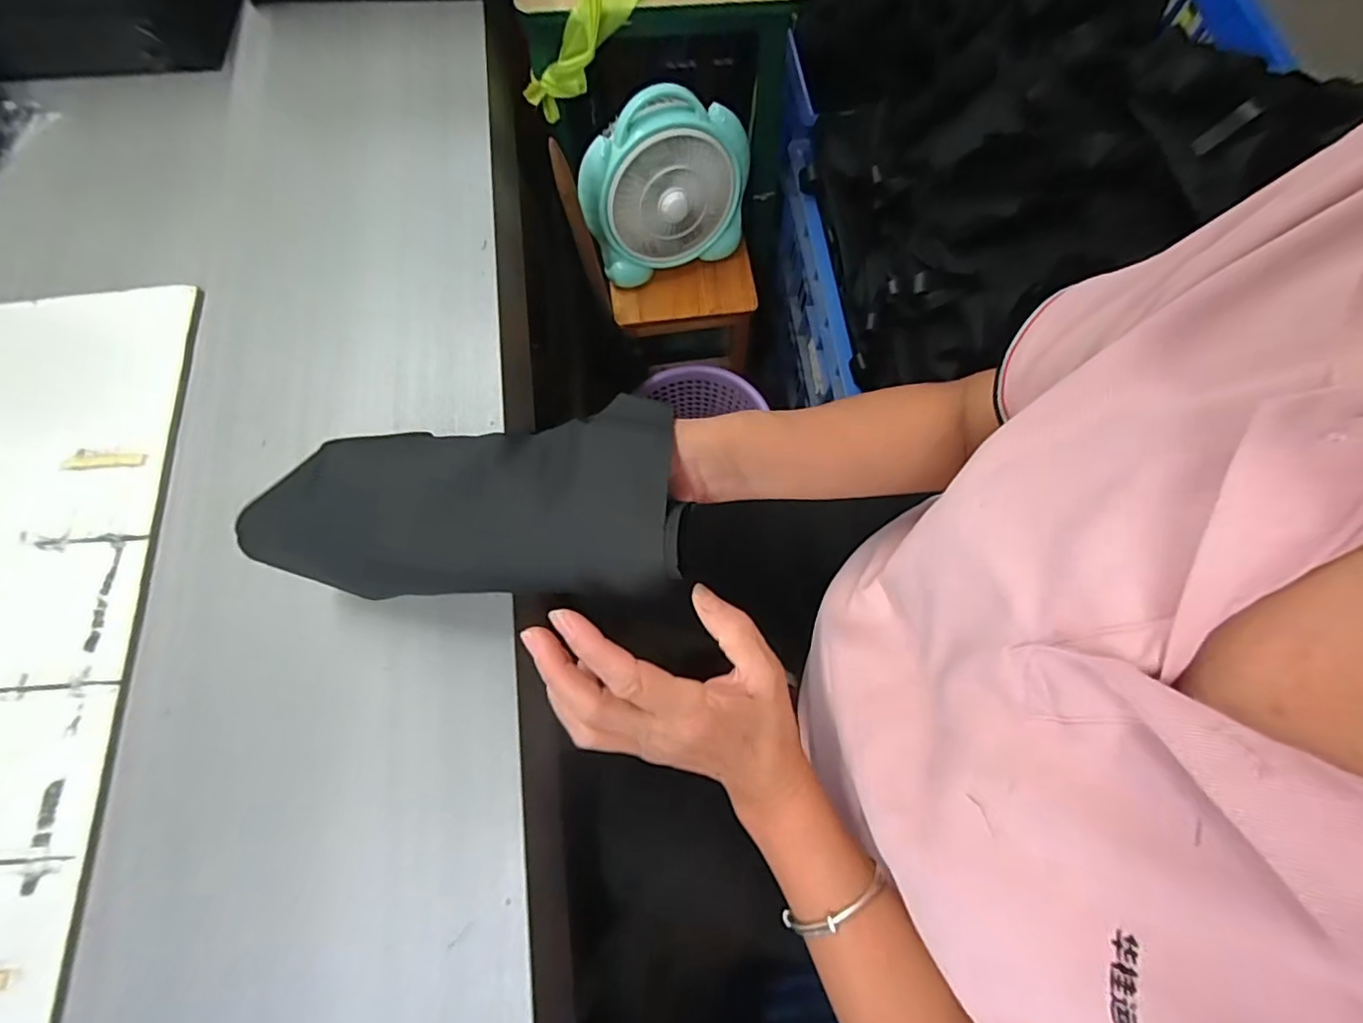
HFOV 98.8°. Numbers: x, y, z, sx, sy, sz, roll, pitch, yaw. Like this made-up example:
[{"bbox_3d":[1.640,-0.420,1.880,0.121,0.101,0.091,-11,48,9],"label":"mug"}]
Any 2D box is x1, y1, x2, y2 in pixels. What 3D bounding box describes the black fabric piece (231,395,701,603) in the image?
[{"bbox_3d":[-0.136,-0.011,0.370,0.282,0.052,0.126,-1,70,13],"label":"black fabric piece"}]

